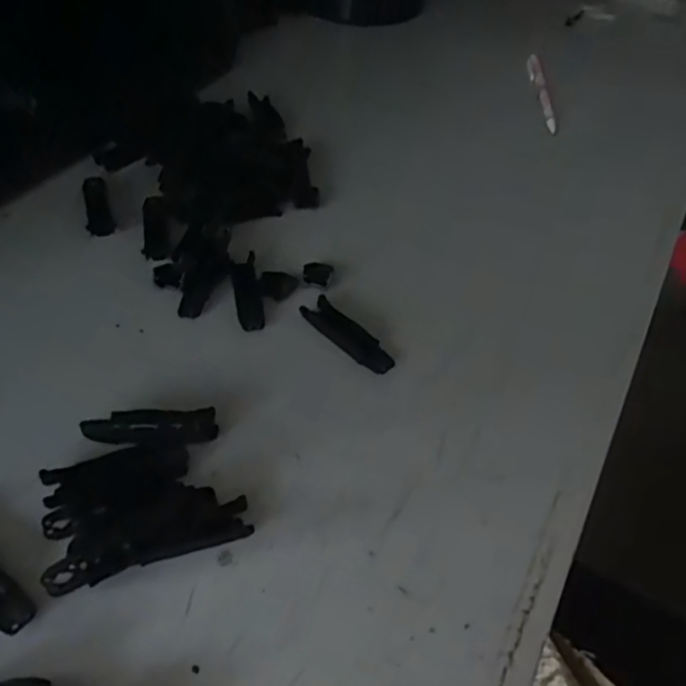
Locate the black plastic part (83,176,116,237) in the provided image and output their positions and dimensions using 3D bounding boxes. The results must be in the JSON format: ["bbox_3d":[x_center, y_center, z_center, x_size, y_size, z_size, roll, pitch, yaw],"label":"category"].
[{"bbox_3d":[-0.168,-0.094,0.452,0.017,0.006,0.071,-11,49,-17],"label":"black plastic part"}]

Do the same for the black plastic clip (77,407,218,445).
[{"bbox_3d":[-0.094,0.042,0.323,0.062,0.015,0.014,-1,47,-8],"label":"black plastic clip"}]

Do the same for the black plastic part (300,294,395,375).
[{"bbox_3d":[0.004,-0.004,0.381,0.019,0.006,0.064,-34,59,-32],"label":"black plastic part"}]

